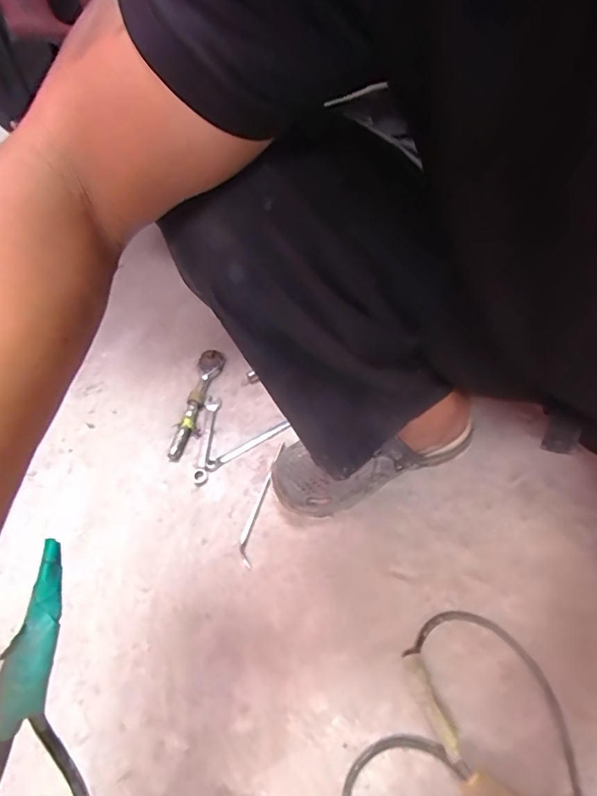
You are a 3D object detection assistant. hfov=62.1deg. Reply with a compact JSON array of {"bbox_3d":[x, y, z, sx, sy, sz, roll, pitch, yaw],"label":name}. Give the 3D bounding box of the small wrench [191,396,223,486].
[{"bbox_3d":[-0.127,0.056,0.691,0.022,0.013,0.144,-1,49,5],"label":"small wrench"}]

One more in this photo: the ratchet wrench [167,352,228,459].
[{"bbox_3d":[-0.154,0.005,0.730,0.031,0.040,0.200,7,50,13],"label":"ratchet wrench"}]

